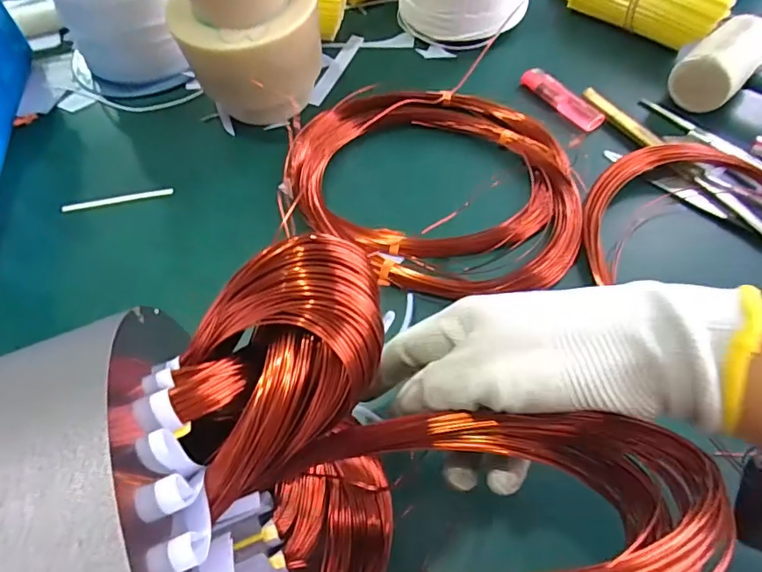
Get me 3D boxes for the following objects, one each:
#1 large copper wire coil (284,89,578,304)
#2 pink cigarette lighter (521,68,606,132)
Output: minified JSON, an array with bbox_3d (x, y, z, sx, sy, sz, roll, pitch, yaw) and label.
[{"bbox_3d":[0.045,-0.082,0.395,0.182,0.020,0.221,-41,66,-18],"label":"large copper wire coil"},{"bbox_3d":[0.150,-0.156,0.437,0.020,0.009,0.079,-32,63,-14],"label":"pink cigarette lighter"}]

